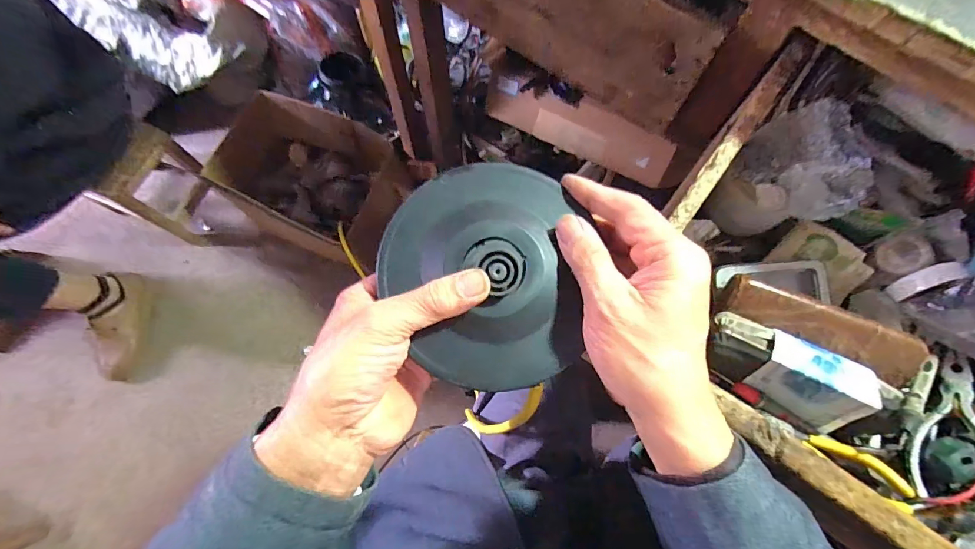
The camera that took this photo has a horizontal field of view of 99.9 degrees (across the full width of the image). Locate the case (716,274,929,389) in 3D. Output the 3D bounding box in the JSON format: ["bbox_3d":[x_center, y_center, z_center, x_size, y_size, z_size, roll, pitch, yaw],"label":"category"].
[{"bbox_3d":[0.269,0.042,0.330,0.147,0.027,0.034,27,74,6],"label":"case"}]

